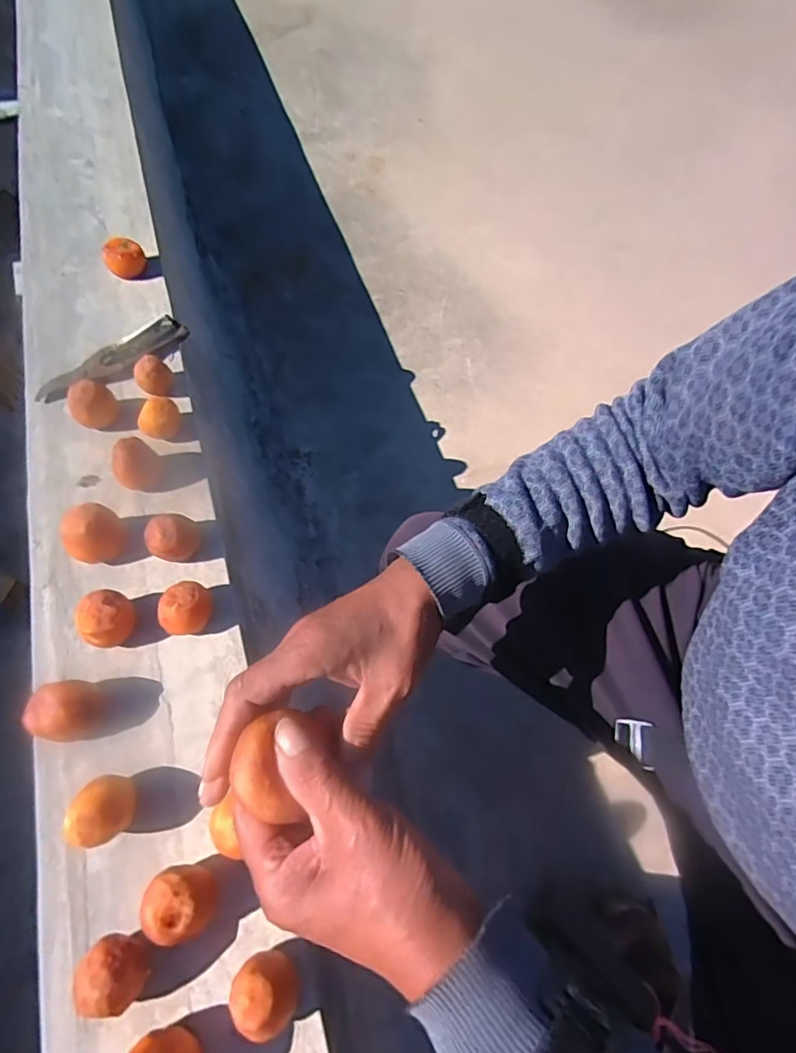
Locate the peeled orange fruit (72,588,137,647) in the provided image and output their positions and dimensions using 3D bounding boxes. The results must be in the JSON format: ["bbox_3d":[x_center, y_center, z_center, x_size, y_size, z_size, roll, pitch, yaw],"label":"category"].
[{"bbox_3d":[-0.273,0.088,0.496,0.054,0.046,0.051,1,61,-2],"label":"peeled orange fruit"}]

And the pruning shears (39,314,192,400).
[{"bbox_3d":[-0.357,-0.211,0.666,0.038,0.013,0.192,42,67,18],"label":"pruning shears"}]

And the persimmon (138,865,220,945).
[{"bbox_3d":[-0.163,0.284,0.396,0.046,0.055,0.043,1,61,-2],"label":"persimmon"}]

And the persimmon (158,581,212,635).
[{"bbox_3d":[-0.204,0.081,0.511,0.044,0.040,0.052,35,65,15],"label":"persimmon"}]

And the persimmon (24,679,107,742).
[{"bbox_3d":[-0.284,0.160,0.459,0.053,0.046,0.051,1,61,-2],"label":"persimmon"}]

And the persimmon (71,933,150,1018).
[{"bbox_3d":[-0.203,0.318,0.377,0.044,0.057,0.045,1,61,-2],"label":"persimmon"}]

